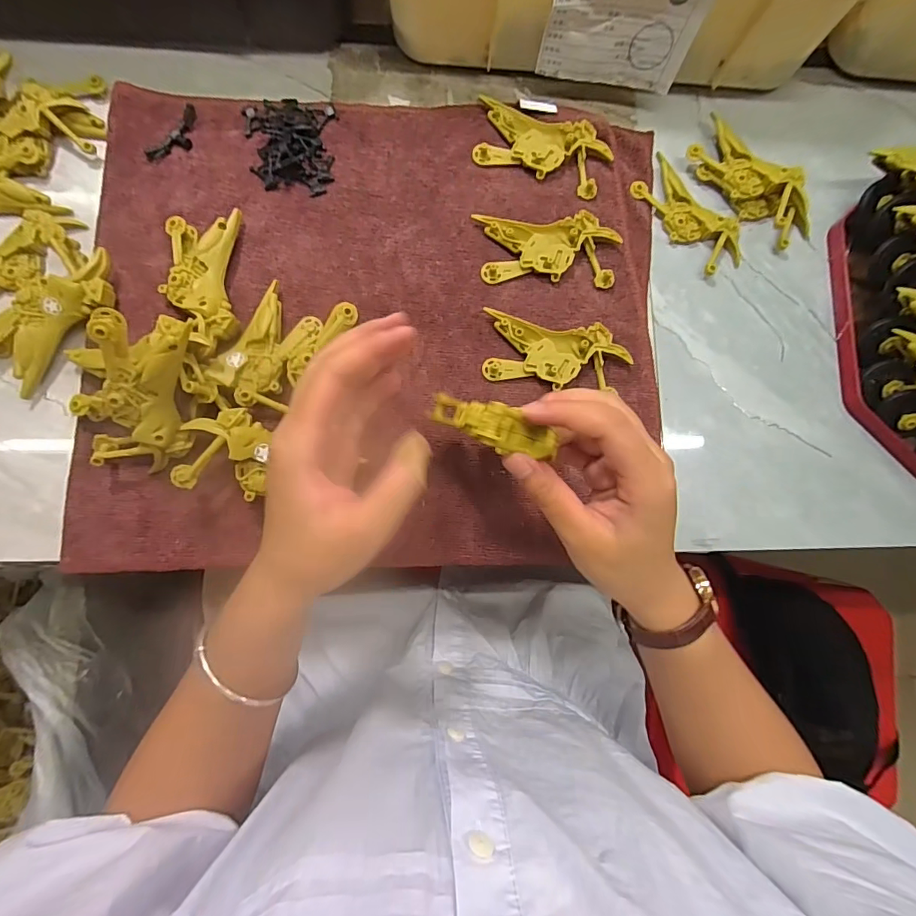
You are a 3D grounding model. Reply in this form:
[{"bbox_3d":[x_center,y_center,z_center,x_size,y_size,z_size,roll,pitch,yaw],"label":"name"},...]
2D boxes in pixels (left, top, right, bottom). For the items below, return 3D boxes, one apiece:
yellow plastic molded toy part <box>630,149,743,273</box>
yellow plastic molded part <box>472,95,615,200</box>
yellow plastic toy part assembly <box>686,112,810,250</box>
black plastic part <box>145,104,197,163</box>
[{"bbox_3d":[0.180,-0.186,0.364,0.044,0.010,0.100,-40,86,-8],"label":"yellow plastic molded toy part"},{"bbox_3d":[0.064,-0.234,0.358,0.098,0.010,0.050,13,81,-2],"label":"yellow plastic molded part"},{"bbox_3d":[0.230,-0.214,0.364,0.108,0.021,0.041,43,83,-1],"label":"yellow plastic toy part assembly"},{"bbox_3d":[-0.201,-0.230,0.339,0.017,0.006,0.051,33,81,1],"label":"black plastic part"}]

